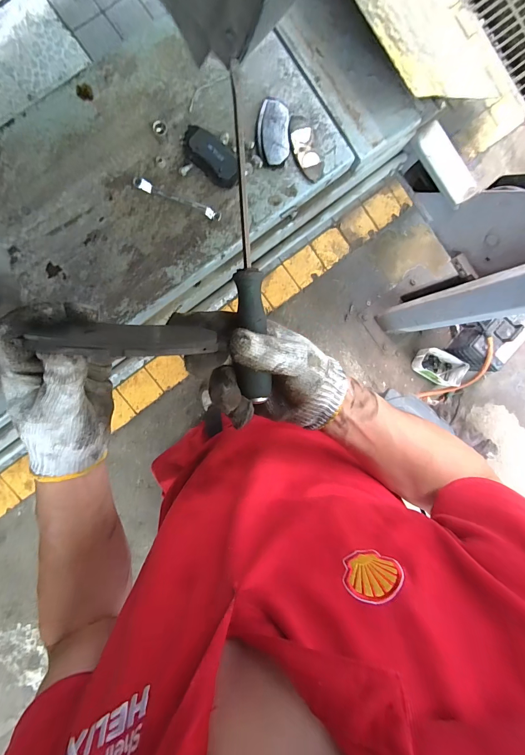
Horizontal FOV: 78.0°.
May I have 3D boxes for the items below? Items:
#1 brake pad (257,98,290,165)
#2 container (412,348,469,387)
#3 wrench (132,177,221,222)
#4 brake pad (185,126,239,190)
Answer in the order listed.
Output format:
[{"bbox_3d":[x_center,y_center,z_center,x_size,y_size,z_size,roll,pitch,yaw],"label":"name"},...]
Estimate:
[{"bbox_3d":[0.024,-0.533,0.711,0.068,0.029,0.126,0,93,-6],"label":"brake pad"},{"bbox_3d":[0.845,-0.046,1.533,0.232,0.101,0.135,26,90,-7],"label":"container"},{"bbox_3d":[-0.183,-0.386,0.704,0.192,0.016,0.020,20,91,-7],"label":"wrench"},{"bbox_3d":[-0.104,-0.473,0.697,0.135,0.035,0.066,38,89,-7],"label":"brake pad"}]

